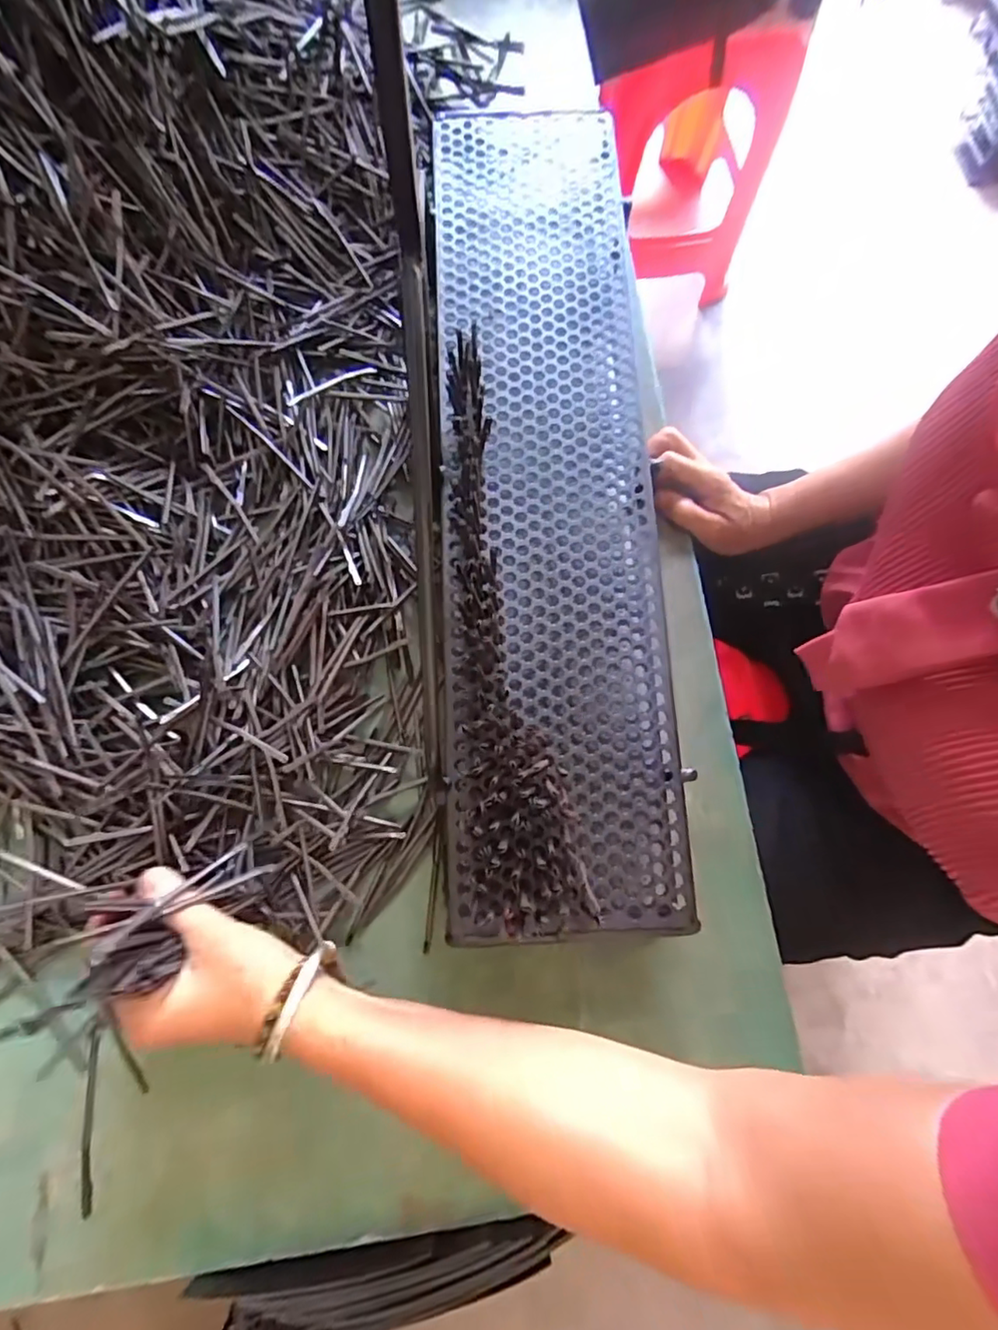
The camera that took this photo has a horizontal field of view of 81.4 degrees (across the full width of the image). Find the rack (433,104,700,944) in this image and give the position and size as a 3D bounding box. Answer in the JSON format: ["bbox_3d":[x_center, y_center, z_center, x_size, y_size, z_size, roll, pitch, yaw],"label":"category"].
[{"bbox_3d":[0.032,-0.136,0.392,0.139,0.013,0.593,-2,78,-2],"label":"rack"}]

